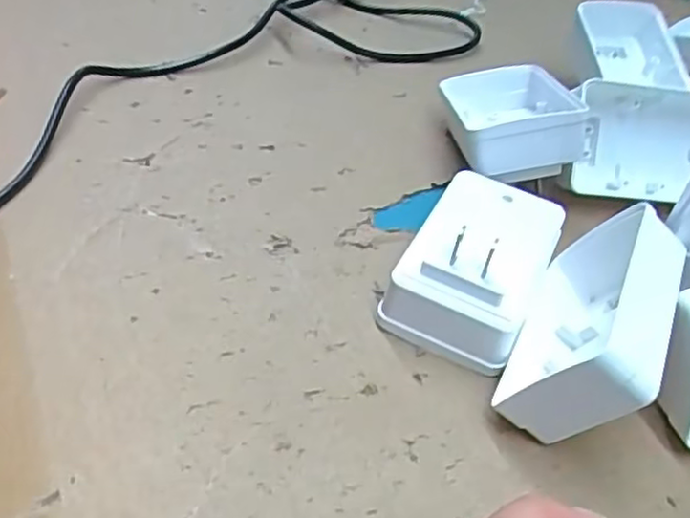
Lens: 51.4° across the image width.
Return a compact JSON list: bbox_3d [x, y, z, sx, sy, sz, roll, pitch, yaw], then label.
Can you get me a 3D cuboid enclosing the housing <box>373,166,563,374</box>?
[{"bbox_3d":[0.056,0.000,0.297,0.051,0.034,0.085,23,46,14],"label":"housing"}]

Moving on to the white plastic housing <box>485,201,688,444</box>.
[{"bbox_3d":[0.093,0.024,0.264,0.033,0.058,0.088,42,48,-3],"label":"white plastic housing"}]

